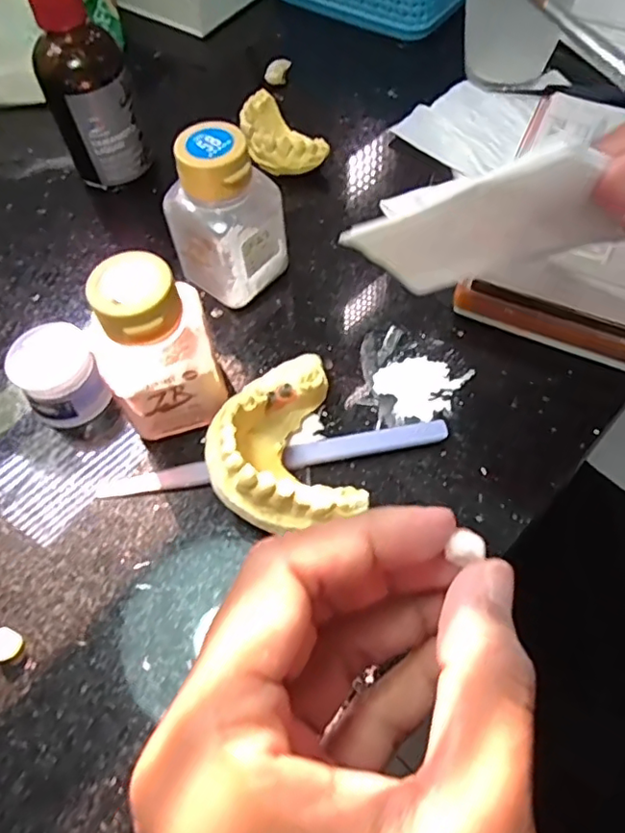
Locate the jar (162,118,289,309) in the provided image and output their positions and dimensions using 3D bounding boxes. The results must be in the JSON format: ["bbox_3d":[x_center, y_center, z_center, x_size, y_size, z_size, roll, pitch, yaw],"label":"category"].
[{"bbox_3d":[-0.038,-0.085,0.260,0.041,0.071,0.041,28,65,16],"label":"jar"}]

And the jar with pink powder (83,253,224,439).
[{"bbox_3d":[-0.056,-0.023,0.224,0.039,0.074,0.033,-13,62,-5],"label":"jar with pink powder"}]

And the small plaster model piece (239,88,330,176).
[{"bbox_3d":[-0.020,-0.152,0.325,0.033,0.023,0.055,-31,65,-14],"label":"small plaster model piece"}]

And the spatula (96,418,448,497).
[{"bbox_3d":[-0.015,0.017,0.238,0.138,0.005,0.011,-10,61,-4],"label":"spatula"}]

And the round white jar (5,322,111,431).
[{"bbox_3d":[-0.105,-0.016,0.247,0.030,0.032,0.031,-1,61,1],"label":"round white jar"}]

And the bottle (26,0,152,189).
[{"bbox_3d":[-0.109,-0.157,0.291,0.040,0.094,0.033,-22,63,-10],"label":"bottle"}]

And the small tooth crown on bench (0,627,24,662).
[{"bbox_3d":[-0.107,0.079,0.205,0.009,0.007,0.010,26,65,15],"label":"small tooth crown on bench"}]

